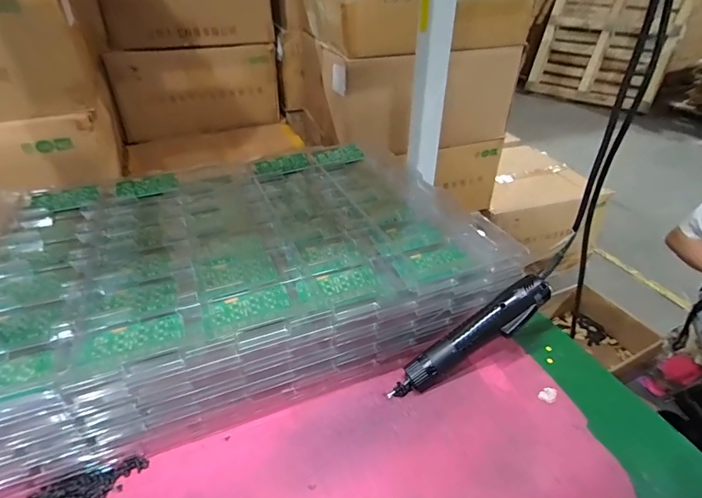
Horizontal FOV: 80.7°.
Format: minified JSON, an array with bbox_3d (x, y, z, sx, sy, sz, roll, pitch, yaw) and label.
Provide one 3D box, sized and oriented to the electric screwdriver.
[{"bbox_3d":[0.140,0.105,0.484,0.215,0.028,0.032,-35,43,-4],"label":"electric screwdriver"}]

